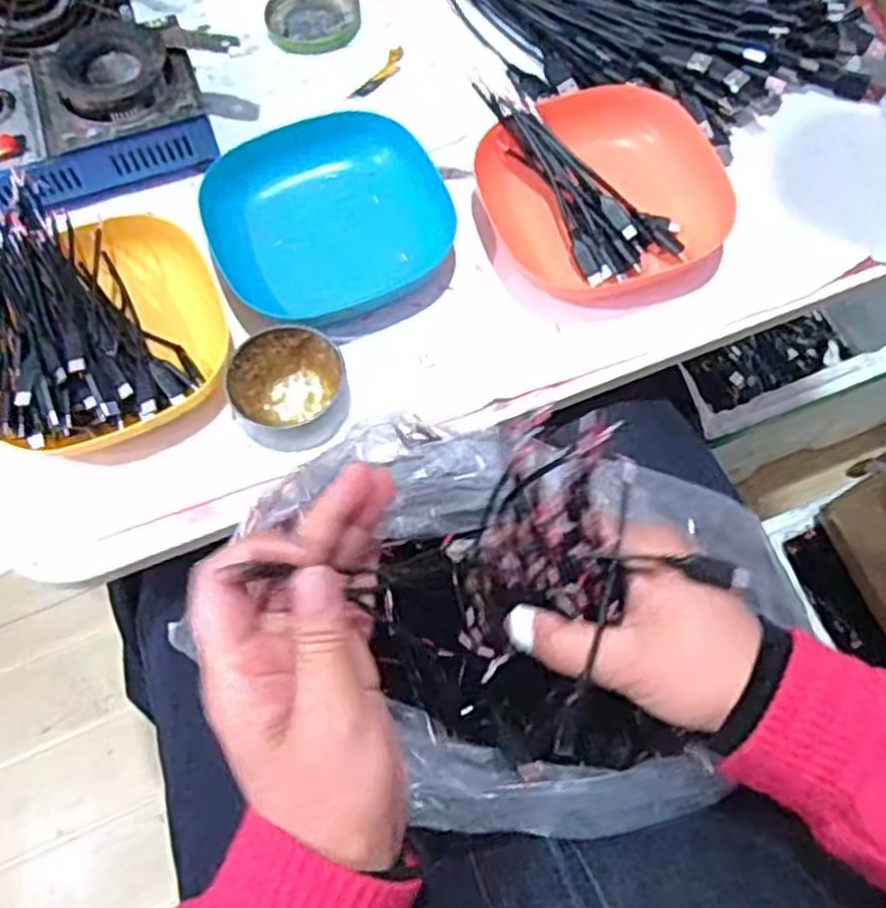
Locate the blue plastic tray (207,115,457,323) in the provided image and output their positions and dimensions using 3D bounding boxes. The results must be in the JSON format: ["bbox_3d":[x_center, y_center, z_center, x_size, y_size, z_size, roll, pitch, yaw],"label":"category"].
[{"bbox_3d":[-0.070,-0.141,0.485,0.134,0.030,0.133,-24,69,-8],"label":"blue plastic tray"}]

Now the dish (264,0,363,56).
[{"bbox_3d":[-0.092,-0.314,0.573,0.066,0.010,0.061,-1,67,2],"label":"dish"}]

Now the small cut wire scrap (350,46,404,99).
[{"bbox_3d":[-0.043,-0.260,0.552,0.012,0.004,0.054,32,72,14],"label":"small cut wire scrap"}]

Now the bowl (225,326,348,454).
[{"bbox_3d":[-0.083,-0.036,0.438,0.060,0.026,0.063,-1,67,2],"label":"bowl"}]

